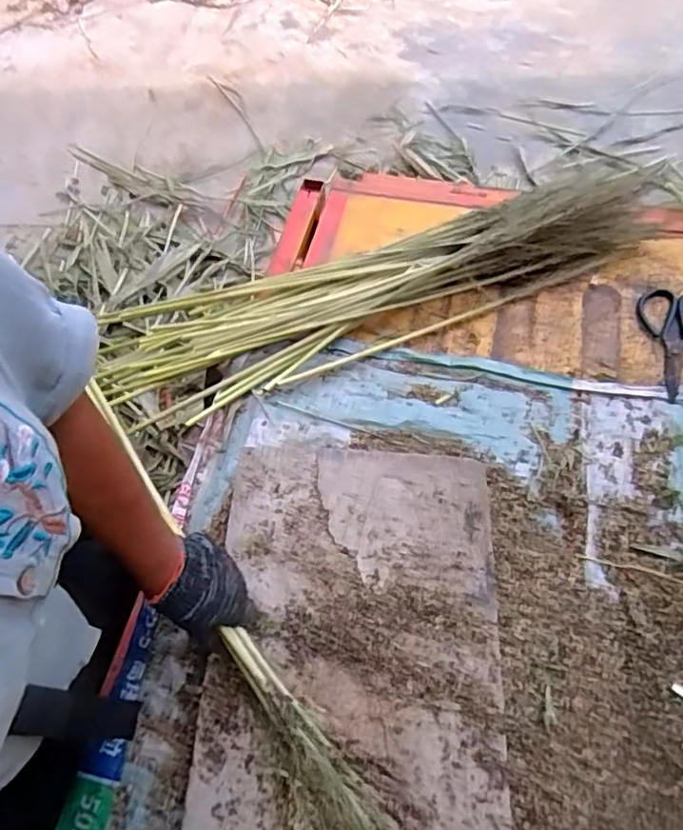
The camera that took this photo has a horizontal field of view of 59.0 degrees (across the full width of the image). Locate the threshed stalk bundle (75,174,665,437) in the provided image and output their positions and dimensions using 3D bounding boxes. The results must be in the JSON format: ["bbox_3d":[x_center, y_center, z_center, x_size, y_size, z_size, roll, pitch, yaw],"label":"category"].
[{"bbox_3d":[0.073,-0.206,0.897,0.843,0.103,0.229,-16,59,-7],"label":"threshed stalk bundle"}]

